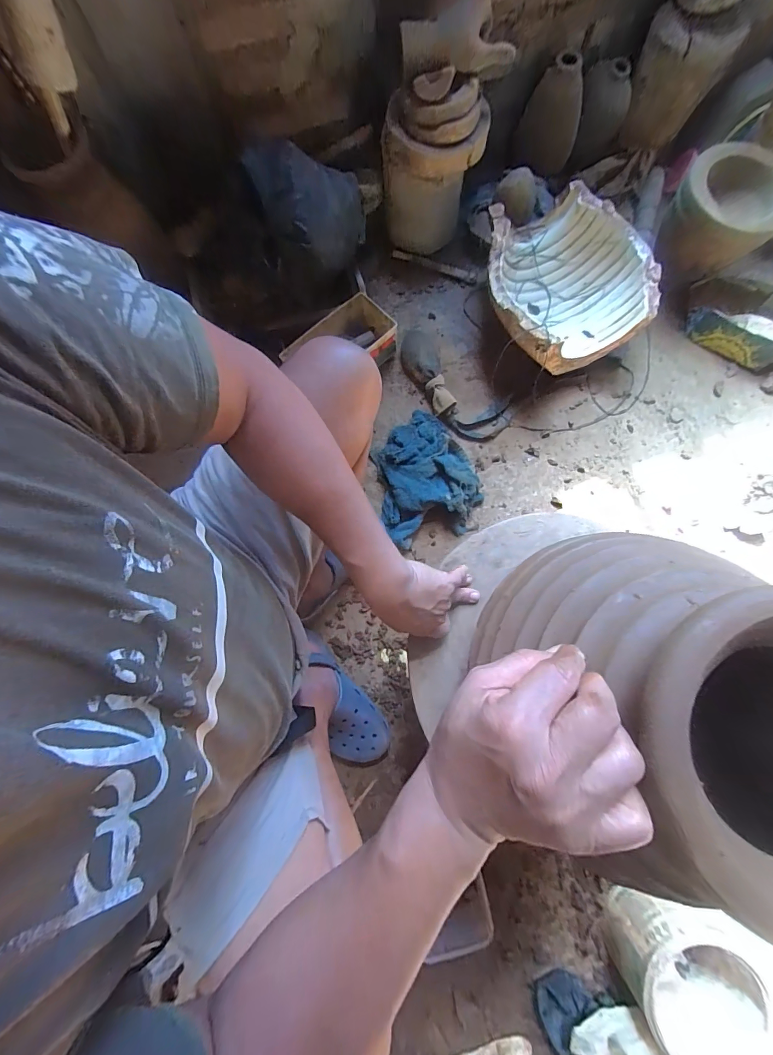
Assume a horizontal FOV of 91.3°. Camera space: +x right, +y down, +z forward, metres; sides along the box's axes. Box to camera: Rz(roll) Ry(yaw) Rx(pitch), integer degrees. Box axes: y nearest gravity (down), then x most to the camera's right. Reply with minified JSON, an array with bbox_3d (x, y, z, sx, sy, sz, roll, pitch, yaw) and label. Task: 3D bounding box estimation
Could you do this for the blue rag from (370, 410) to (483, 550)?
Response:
[{"bbox_3d":[0.079,-0.117,0.806,0.213,0.056,0.276,-15,79,-2],"label":"blue rag"}]

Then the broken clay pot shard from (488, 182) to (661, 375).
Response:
[{"bbox_3d":[0.366,-0.519,0.833,0.313,0.166,0.331,0,78,1],"label":"broken clay pot shard"}]

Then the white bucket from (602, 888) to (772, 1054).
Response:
[{"bbox_3d":[0.466,0.704,0.605,0.172,0.140,0.178,0,78,1],"label":"white bucket"}]

